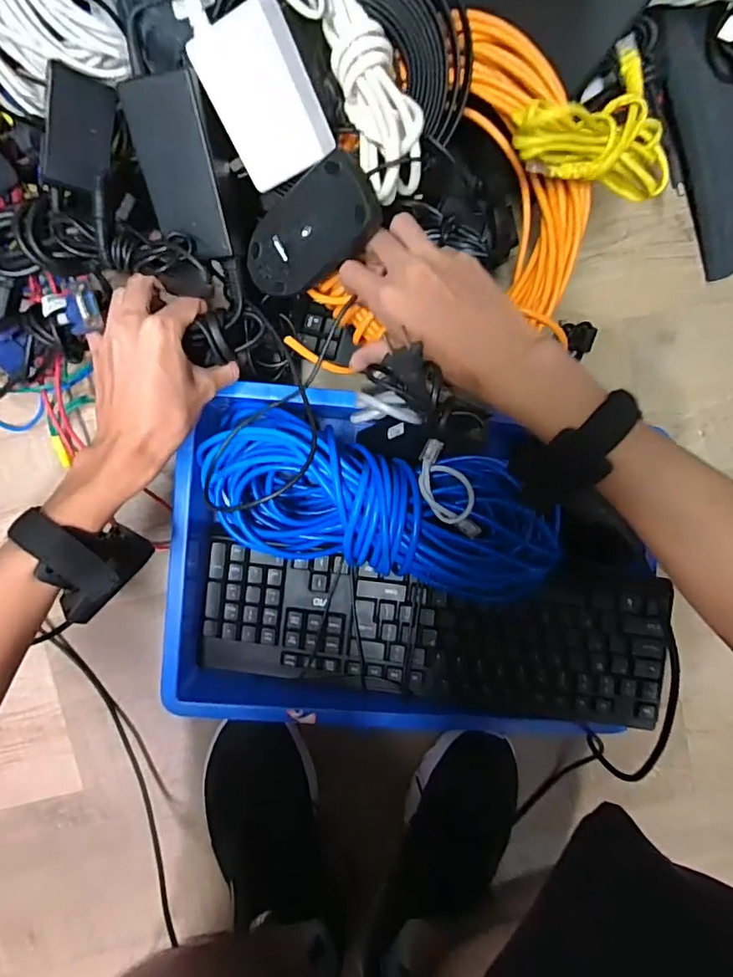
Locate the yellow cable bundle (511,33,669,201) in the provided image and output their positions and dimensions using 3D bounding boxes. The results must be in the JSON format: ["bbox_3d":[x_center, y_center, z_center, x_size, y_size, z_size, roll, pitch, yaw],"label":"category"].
[{"bbox_3d":[0.161,-0.264,0.371,0.146,0.038,0.097,-12,98,-24],"label":"yellow cable bundle"}]

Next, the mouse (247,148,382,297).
[{"bbox_3d":[-0.035,-0.183,0.367,0.109,0.036,0.056,-22,109,36],"label":"mouse"}]

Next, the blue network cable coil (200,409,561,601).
[{"bbox_3d":[0.013,0.016,0.449,0.313,0.089,0.122,12,93,-6],"label":"blue network cable coil"}]

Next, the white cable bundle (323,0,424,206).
[{"bbox_3d":[0.005,-0.256,0.336,0.039,0.036,0.127,-16,96,-4],"label":"white cable bundle"}]

